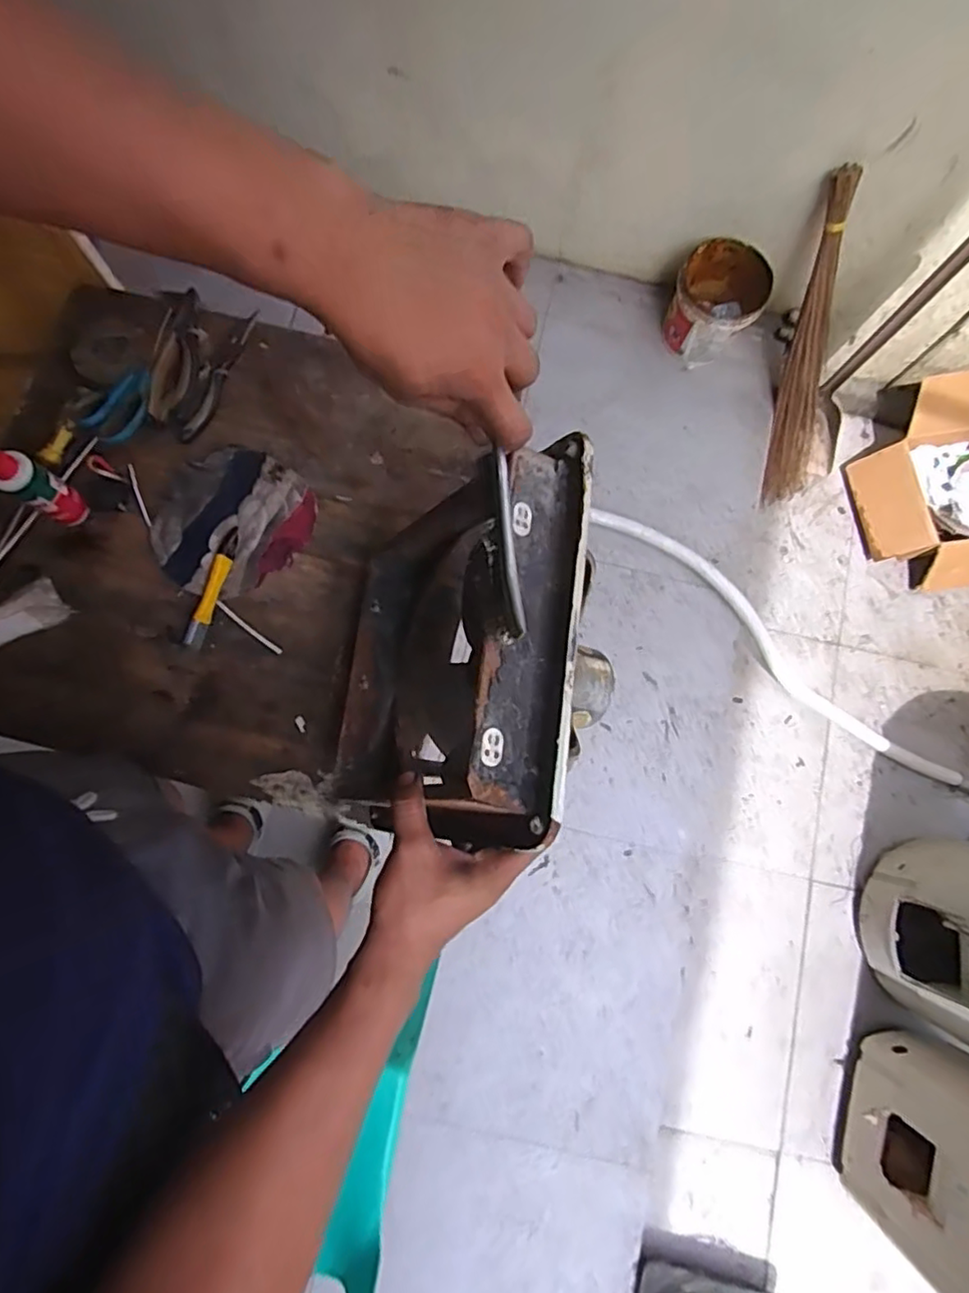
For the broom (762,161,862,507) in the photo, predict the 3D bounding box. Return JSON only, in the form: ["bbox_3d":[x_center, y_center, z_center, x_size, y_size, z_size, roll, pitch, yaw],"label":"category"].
[{"bbox_3d":[0.751,-0.689,1.469,0.135,0.703,0.064,-19,46,-5],"label":"broom"}]

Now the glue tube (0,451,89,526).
[{"bbox_3d":[-0.473,-0.169,0.656,0.034,0.150,0.040,31,80,4],"label":"glue tube"}]

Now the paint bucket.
[{"bbox_3d":[0.544,-0.806,1.504,0.203,0.189,0.203,0,80,-1],"label":"paint bucket"}]

